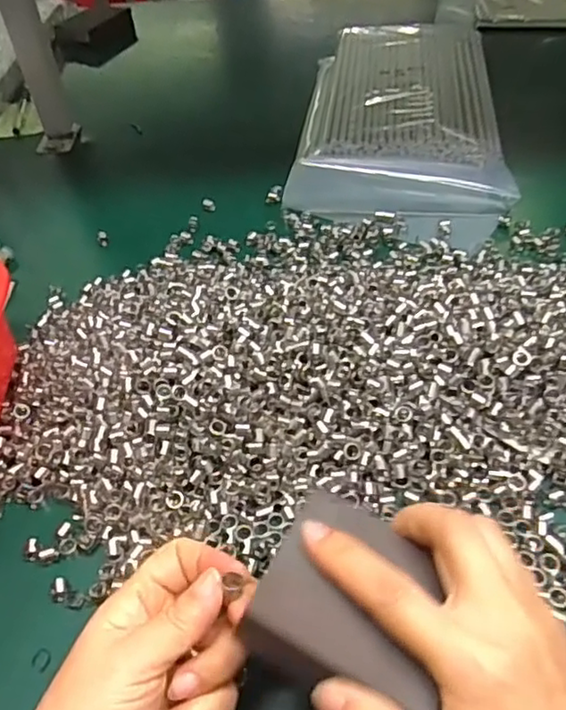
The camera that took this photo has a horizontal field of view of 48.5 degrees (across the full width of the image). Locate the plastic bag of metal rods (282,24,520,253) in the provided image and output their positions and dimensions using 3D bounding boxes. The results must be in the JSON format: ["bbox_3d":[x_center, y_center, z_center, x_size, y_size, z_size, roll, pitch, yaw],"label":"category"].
[{"bbox_3d":[0.122,-0.258,0.668,0.203,0.042,0.416,2,46,9],"label":"plastic bag of metal rods"}]

